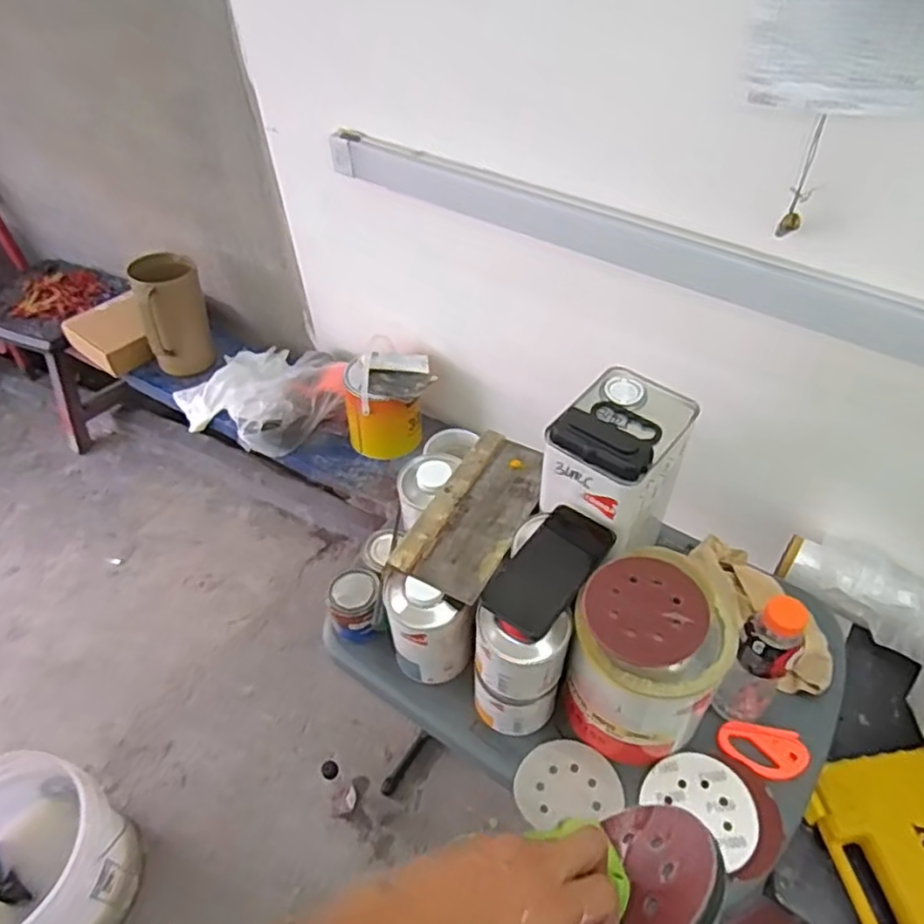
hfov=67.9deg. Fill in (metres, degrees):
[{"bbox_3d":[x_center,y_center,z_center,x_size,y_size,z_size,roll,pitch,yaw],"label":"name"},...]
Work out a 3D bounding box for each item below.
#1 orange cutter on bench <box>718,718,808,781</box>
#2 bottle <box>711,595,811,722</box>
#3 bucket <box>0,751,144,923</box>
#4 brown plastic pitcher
[{"bbox_3d":[0.353,0.338,0.805,0.099,0.008,0.061,7,48,9],"label":"orange cutter on bench"},{"bbox_3d":[0.341,0.218,0.770,0.057,0.214,0.072,34,57,29],"label":"bottle"},{"bbox_3d":[-0.769,0.710,1.226,0.330,0.272,0.305,3,48,6],"label":"bucket"},{"bbox_3d":[-0.669,-0.346,1.606,0.148,0.243,0.129,-17,49,-13],"label":"brown plastic pitcher"}]

